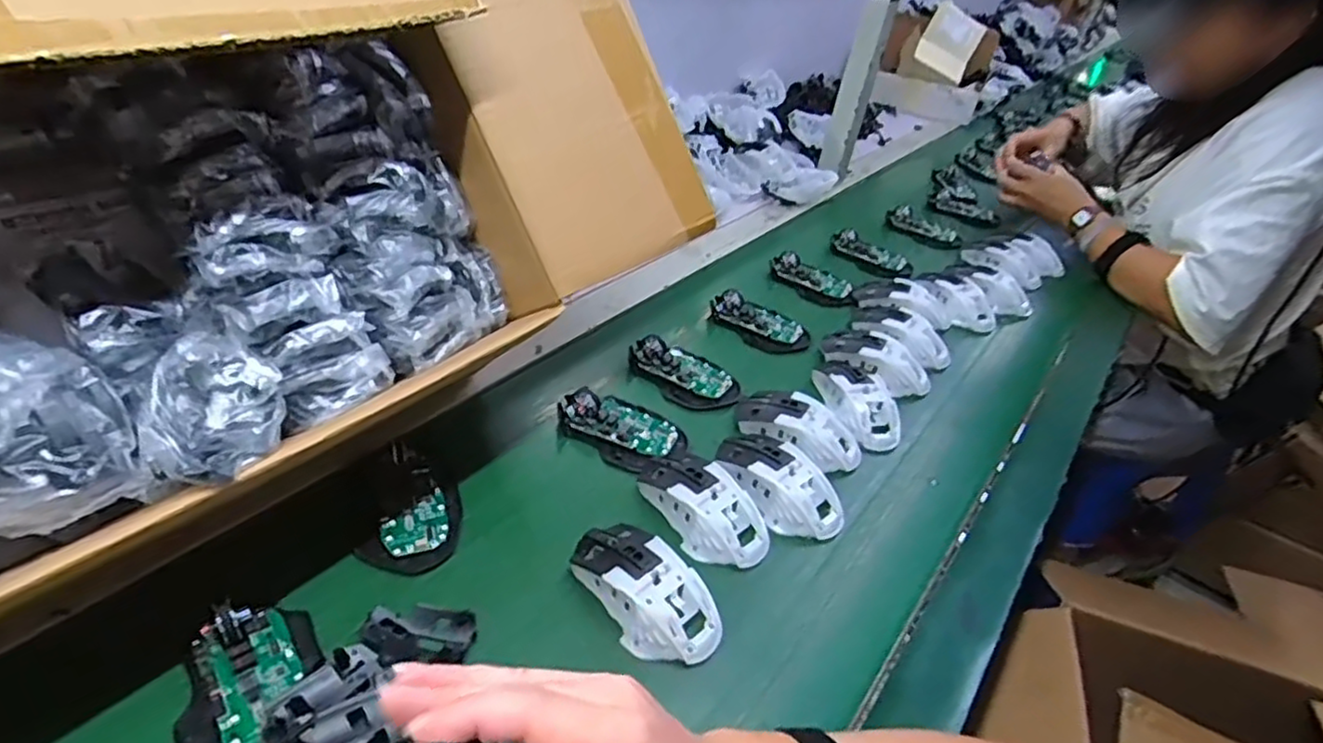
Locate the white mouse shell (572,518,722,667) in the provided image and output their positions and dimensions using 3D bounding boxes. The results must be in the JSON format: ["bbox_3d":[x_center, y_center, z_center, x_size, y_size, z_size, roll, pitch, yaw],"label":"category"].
[{"bbox_3d":[-0.010,0.144,0.461,0.062,0.031,0.112,-28,50,-35],"label":"white mouse shell"}]

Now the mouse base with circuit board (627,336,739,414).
[{"bbox_3d":[0.025,-0.003,0.664,0.065,0.024,0.117,-28,50,-35],"label":"mouse base with circuit board"}]

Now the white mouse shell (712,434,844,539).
[{"bbox_3d":[0.097,0.087,0.556,0.061,0.032,0.112,-26,49,-33],"label":"white mouse shell"}]

